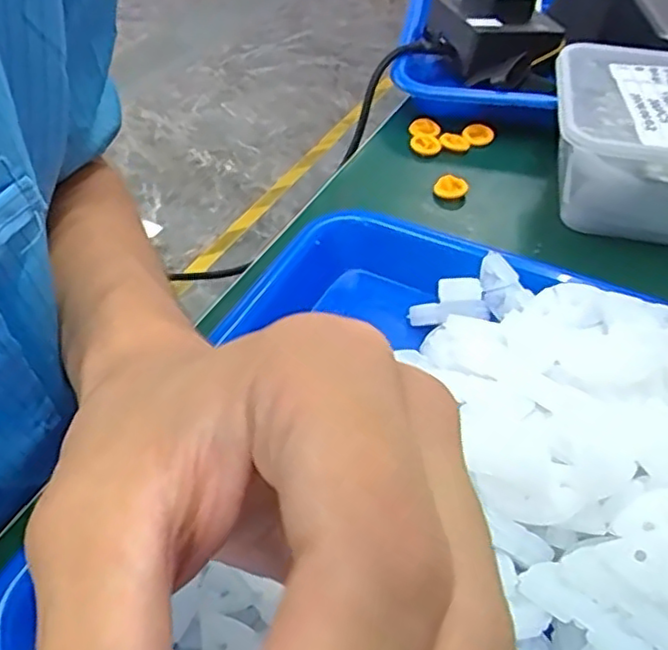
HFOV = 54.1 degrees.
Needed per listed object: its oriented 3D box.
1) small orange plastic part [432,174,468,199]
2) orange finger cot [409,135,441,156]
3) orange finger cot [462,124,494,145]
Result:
[{"bbox_3d":[0.070,-0.083,0.394,0.020,0.011,0.008,11,48,8],"label":"small orange plastic part"},{"bbox_3d":[0.060,-0.119,0.427,0.019,0.004,0.018,0,48,-3],"label":"orange finger cot"},{"bbox_3d":[0.096,-0.127,0.437,0.019,0.007,0.019,7,48,4],"label":"orange finger cot"}]

